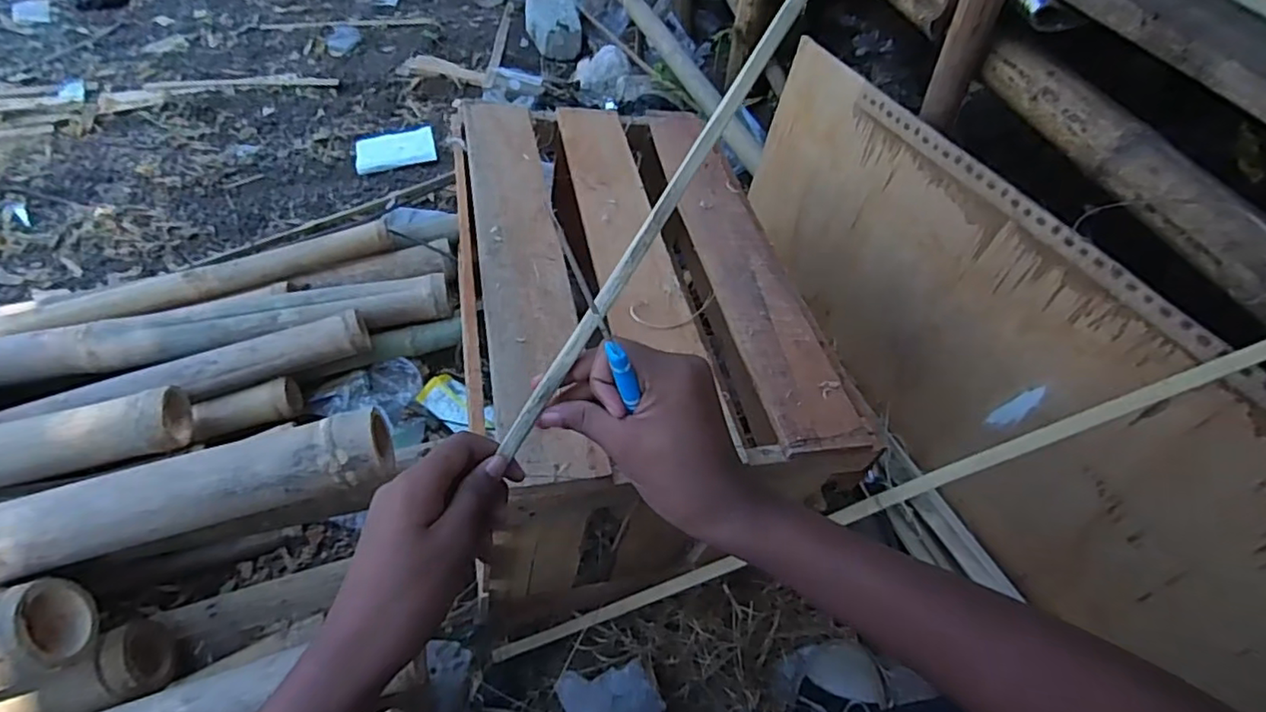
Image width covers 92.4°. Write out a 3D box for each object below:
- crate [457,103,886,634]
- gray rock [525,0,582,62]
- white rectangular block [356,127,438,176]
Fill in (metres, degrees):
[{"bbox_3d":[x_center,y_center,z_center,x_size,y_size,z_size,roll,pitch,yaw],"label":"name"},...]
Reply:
[{"bbox_3d":[-0.014,-0.040,0.792,0.376,0.353,0.580,-8,55,-8],"label":"crate"},{"bbox_3d":[-0.218,-0.911,1.664,0.142,0.132,0.139,-10,55,-9],"label":"gray rock"},{"bbox_3d":[-0.556,-0.485,1.426,0.181,0.021,0.127,-11,55,-9],"label":"white rectangular block"}]

